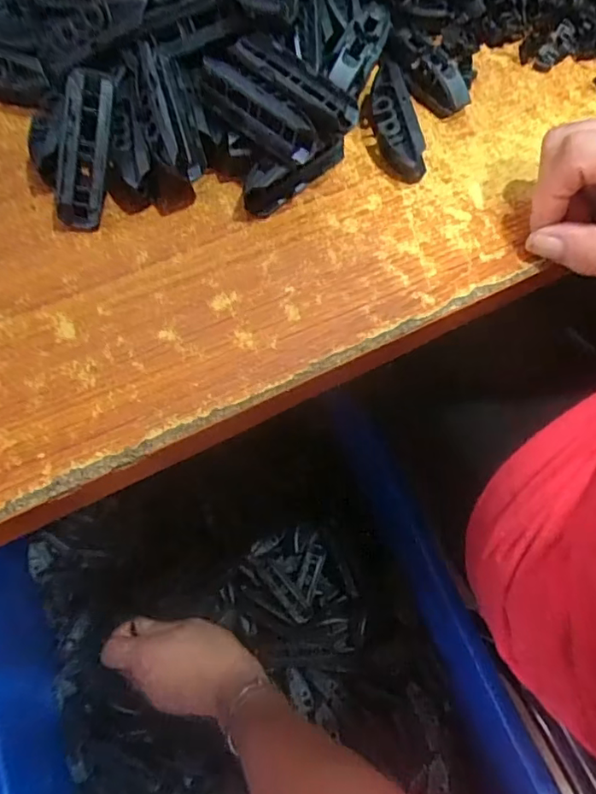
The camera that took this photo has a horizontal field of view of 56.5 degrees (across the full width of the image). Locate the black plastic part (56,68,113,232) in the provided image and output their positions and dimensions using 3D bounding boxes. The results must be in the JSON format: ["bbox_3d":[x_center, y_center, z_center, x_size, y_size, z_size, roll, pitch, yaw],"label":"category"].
[{"bbox_3d":[-0.105,-0.121,0.272,0.022,0.007,0.074,8,97,0],"label":"black plastic part"}]

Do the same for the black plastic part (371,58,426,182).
[{"bbox_3d":[0.052,-0.153,0.306,0.020,0.024,0.070,-10,67,-8],"label":"black plastic part"}]

